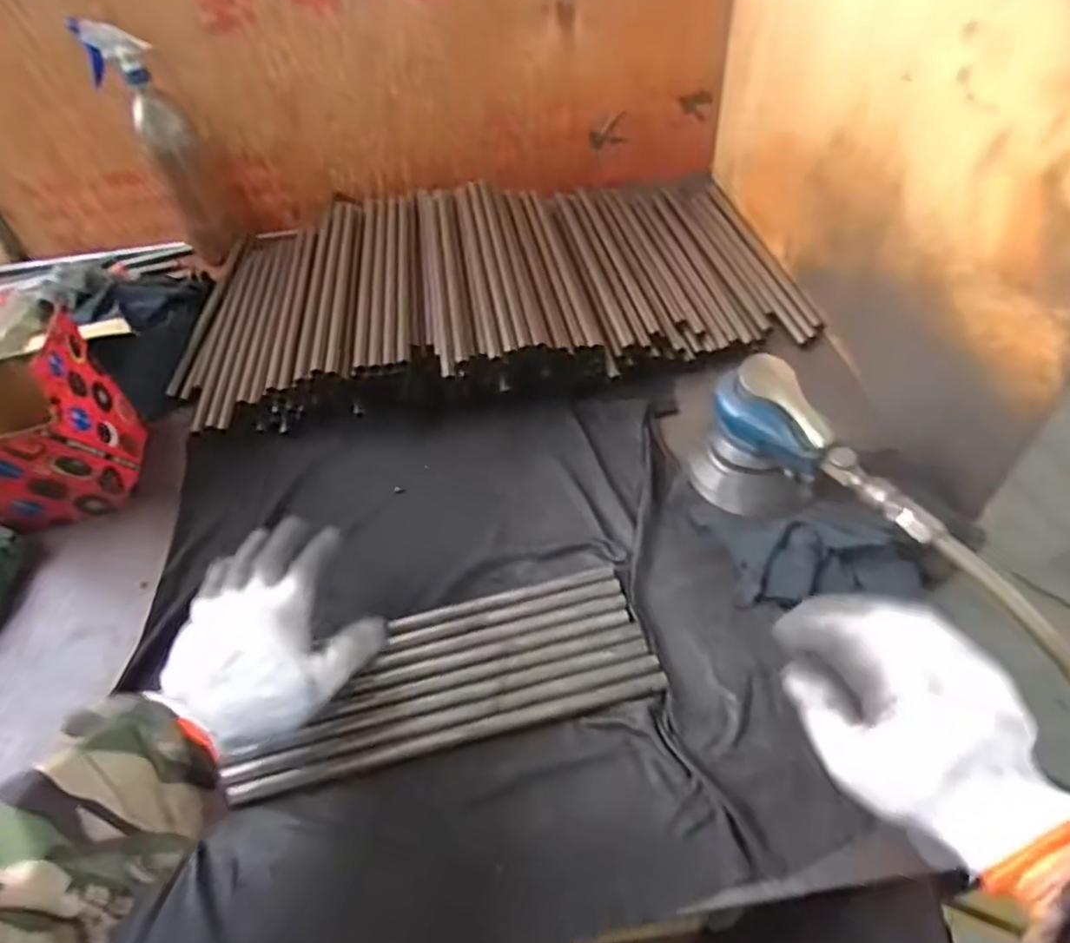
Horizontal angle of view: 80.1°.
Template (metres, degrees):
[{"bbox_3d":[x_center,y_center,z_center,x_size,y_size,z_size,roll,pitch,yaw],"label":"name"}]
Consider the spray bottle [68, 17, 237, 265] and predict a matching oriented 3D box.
[{"bbox_3d":[-0.505,-0.450,0.873,0.076,0.267,0.071,-34,54,-21],"label":"spray bottle"}]

